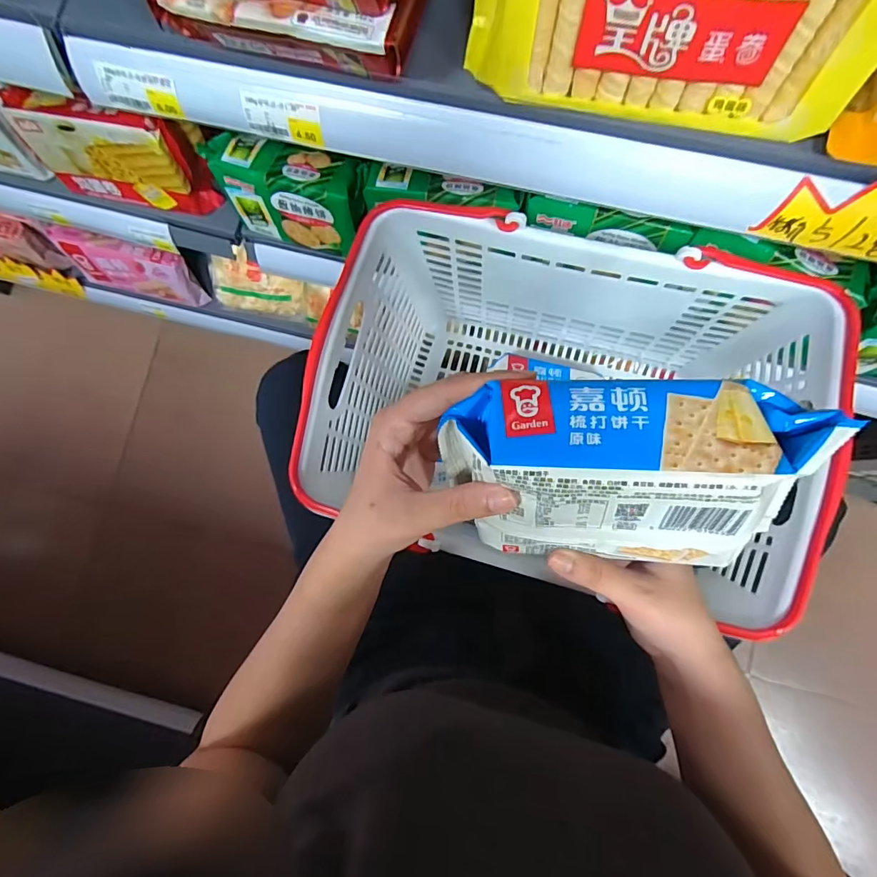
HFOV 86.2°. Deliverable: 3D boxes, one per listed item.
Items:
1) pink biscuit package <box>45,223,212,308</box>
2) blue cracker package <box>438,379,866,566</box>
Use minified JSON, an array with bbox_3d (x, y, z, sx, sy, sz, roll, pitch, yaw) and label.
[{"bbox_3d":[-0.629,-0.346,0.946,0.271,0.131,0.064,14,85,5],"label":"pink biscuit package"},{"bbox_3d":[0.086,0.026,0.231,0.157,0.104,0.054,1,57,12],"label":"blue cracker package"}]

